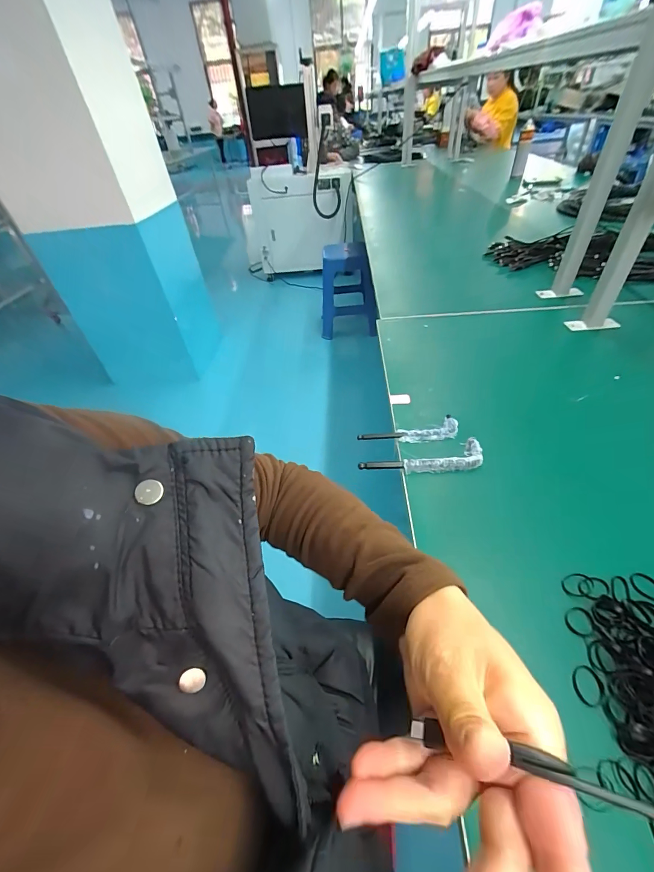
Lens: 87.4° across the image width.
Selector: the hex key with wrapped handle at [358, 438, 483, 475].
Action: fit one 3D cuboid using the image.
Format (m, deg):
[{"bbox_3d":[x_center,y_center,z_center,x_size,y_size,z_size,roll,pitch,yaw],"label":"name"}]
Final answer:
[{"bbox_3d":[0.136,0.039,0.493,0.176,0.020,0.042,-8,44,-2],"label":"hex key with wrapped handle"}]

